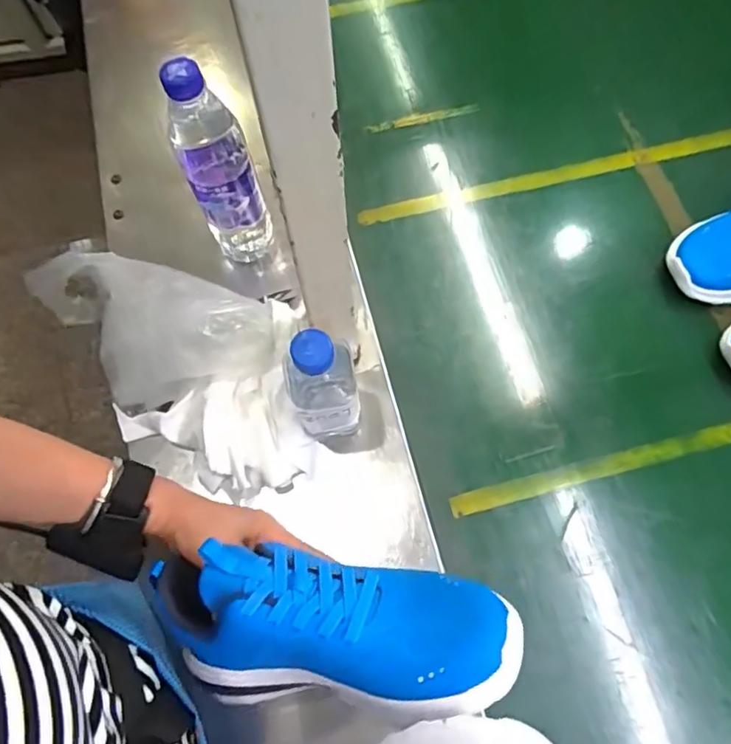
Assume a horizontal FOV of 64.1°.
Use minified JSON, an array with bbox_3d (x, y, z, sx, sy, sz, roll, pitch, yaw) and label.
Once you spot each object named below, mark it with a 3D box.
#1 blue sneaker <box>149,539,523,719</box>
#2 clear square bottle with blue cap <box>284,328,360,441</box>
[{"bbox_3d":[-0.031,0.170,0.386,0.251,0.089,0.095,-4,67,17],"label":"blue sneaker"},{"bbox_3d":[-0.038,0.011,0.510,0.059,0.162,0.064,-15,68,-4],"label":"clear square bottle with blue cap"}]

